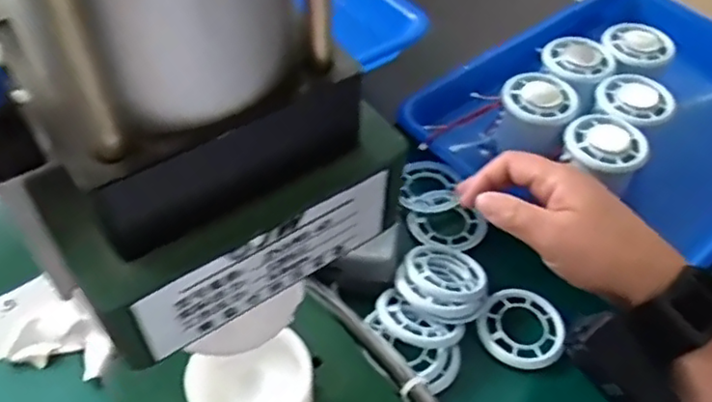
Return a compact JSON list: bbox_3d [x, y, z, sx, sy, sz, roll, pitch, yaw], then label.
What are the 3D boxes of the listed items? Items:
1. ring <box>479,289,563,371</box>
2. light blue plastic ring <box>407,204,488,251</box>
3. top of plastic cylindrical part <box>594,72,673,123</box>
[{"bbox_3d":[0.107,0.081,0.409,0.054,0.008,0.055,1,49,-1],"label":"ring"},{"bbox_3d":[0.066,0.018,0.459,0.047,0.008,0.043,1,49,-1],"label":"light blue plastic ring"},{"bbox_3d":[0.211,-0.078,0.480,0.052,0.007,0.051,16,51,12],"label":"top of plastic cylindrical part"}]

